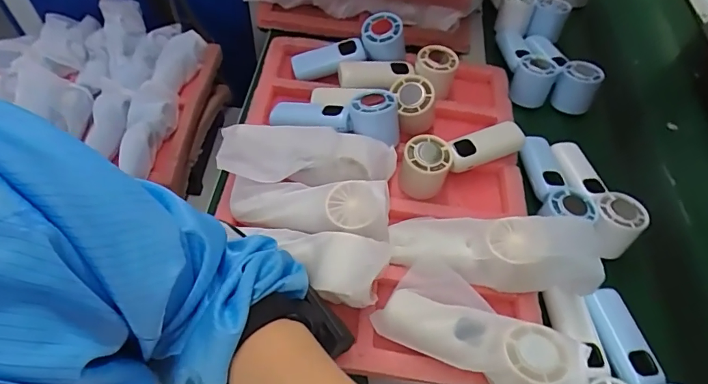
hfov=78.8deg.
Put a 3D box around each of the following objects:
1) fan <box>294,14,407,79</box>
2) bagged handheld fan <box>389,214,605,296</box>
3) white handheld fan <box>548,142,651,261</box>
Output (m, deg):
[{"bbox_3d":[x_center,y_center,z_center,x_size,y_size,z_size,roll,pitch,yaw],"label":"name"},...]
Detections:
[{"bbox_3d":[-0.008,-0.191,0.590,0.154,0.041,0.061,-17,56,5],"label":"fan"},{"bbox_3d":[0.133,0.058,0.424,0.186,0.060,0.060,4,53,21],"label":"bagged handheld fan"},{"bbox_3d":[0.287,0.000,0.512,0.067,0.045,0.150,-2,55,-6],"label":"white handheld fan"}]

